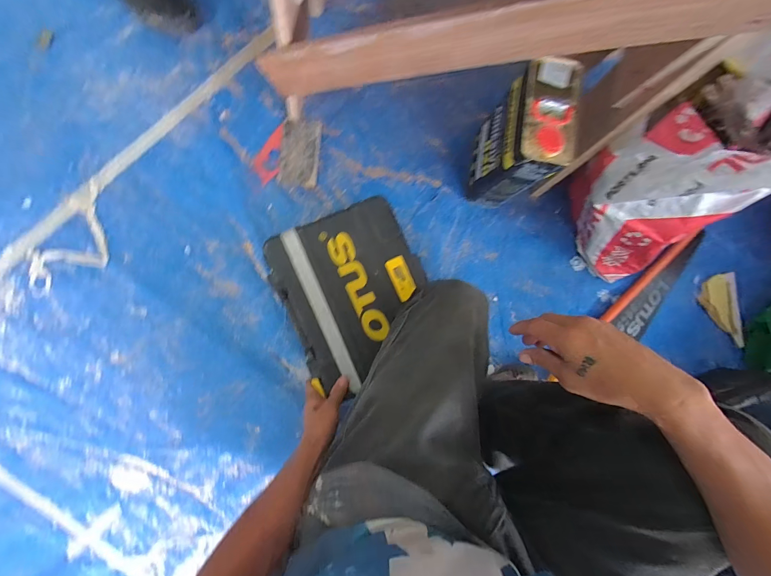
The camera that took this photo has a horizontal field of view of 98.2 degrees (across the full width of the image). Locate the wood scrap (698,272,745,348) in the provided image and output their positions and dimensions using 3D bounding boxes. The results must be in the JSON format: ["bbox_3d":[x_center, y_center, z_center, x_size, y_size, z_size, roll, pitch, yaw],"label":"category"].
[{"bbox_3d":[0.819,0.057,0.814,0.104,0.013,0.175,-10,89,-7],"label":"wood scrap"}]

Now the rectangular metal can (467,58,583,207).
[{"bbox_3d":[0.241,-0.271,0.635,0.092,0.240,0.168,4,87,-7],"label":"rectangular metal can"}]

